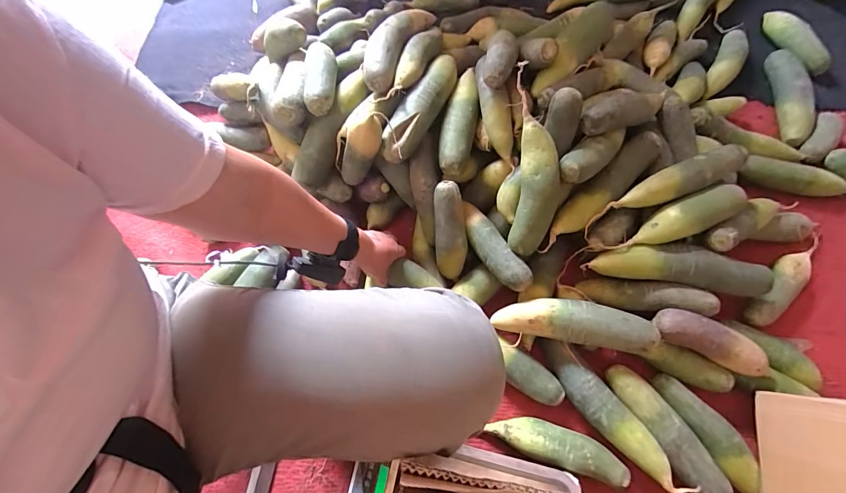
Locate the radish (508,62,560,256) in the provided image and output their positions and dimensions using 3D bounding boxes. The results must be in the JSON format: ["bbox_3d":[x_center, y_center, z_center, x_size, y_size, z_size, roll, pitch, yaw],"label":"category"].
[{"bbox_3d":[0.174,-0.123,0.603,0.061,0.051,0.275,0,100,1],"label":"radish"}]

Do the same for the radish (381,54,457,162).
[{"bbox_3d":[0.003,-0.248,0.676,0.054,0.050,0.235,29,70,13],"label":"radish"}]

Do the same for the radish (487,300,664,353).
[{"bbox_3d":[0.243,0.124,0.634,0.244,0.060,0.065,10,67,6],"label":"radish"}]

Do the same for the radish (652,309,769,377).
[{"bbox_3d":[0.452,0.149,0.614,0.171,0.049,0.053,20,68,10],"label":"radish"}]

